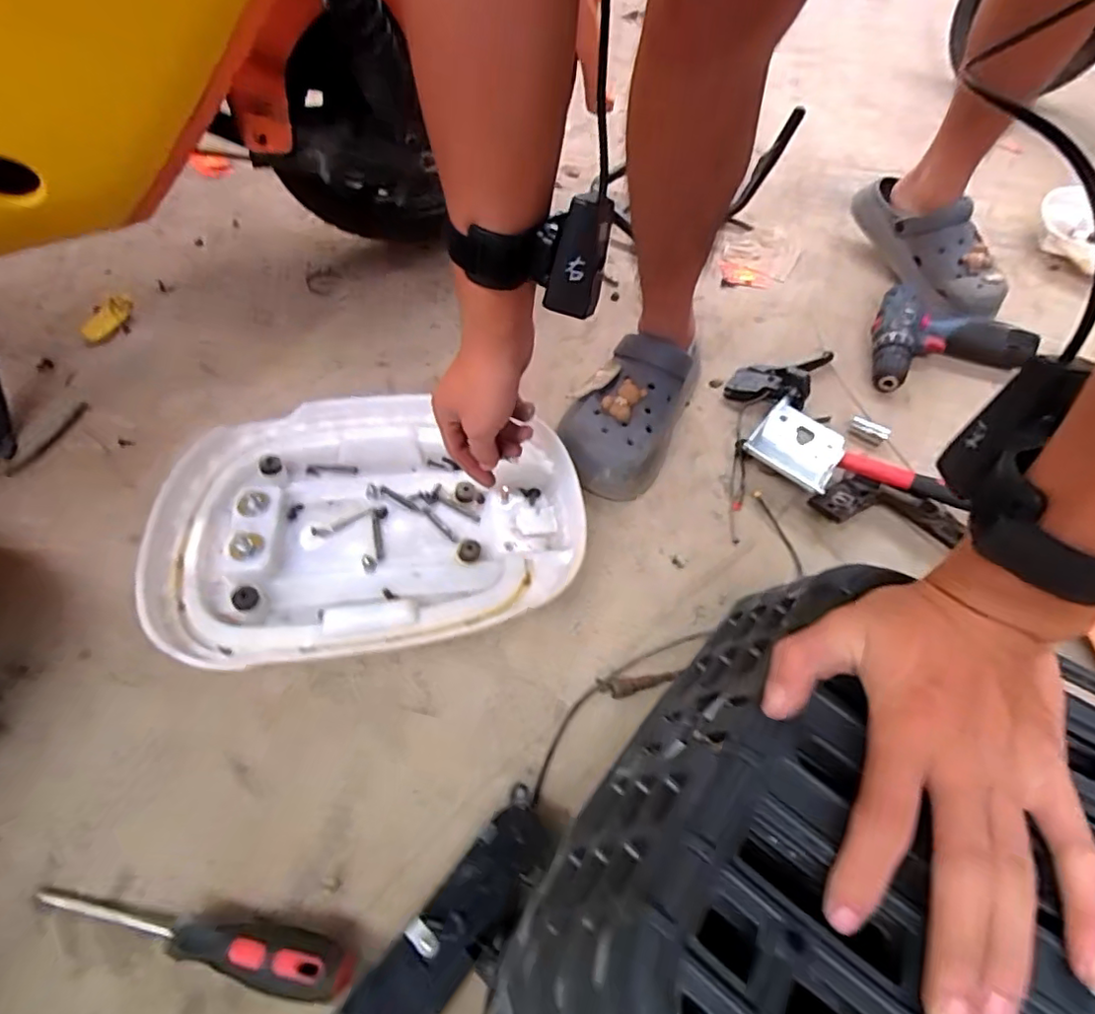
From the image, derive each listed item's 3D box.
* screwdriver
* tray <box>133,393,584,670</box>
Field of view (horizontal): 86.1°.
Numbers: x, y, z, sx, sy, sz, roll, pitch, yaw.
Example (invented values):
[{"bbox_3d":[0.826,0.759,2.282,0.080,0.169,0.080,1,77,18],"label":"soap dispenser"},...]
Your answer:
[{"bbox_3d":[-0.206,0.258,0.345,0.187,0.032,0.030,9,53,2],"label":"screwdriver"},{"bbox_3d":[-0.153,0.008,0.535,0.360,0.045,0.272,-5,53,-9],"label":"tray"}]

